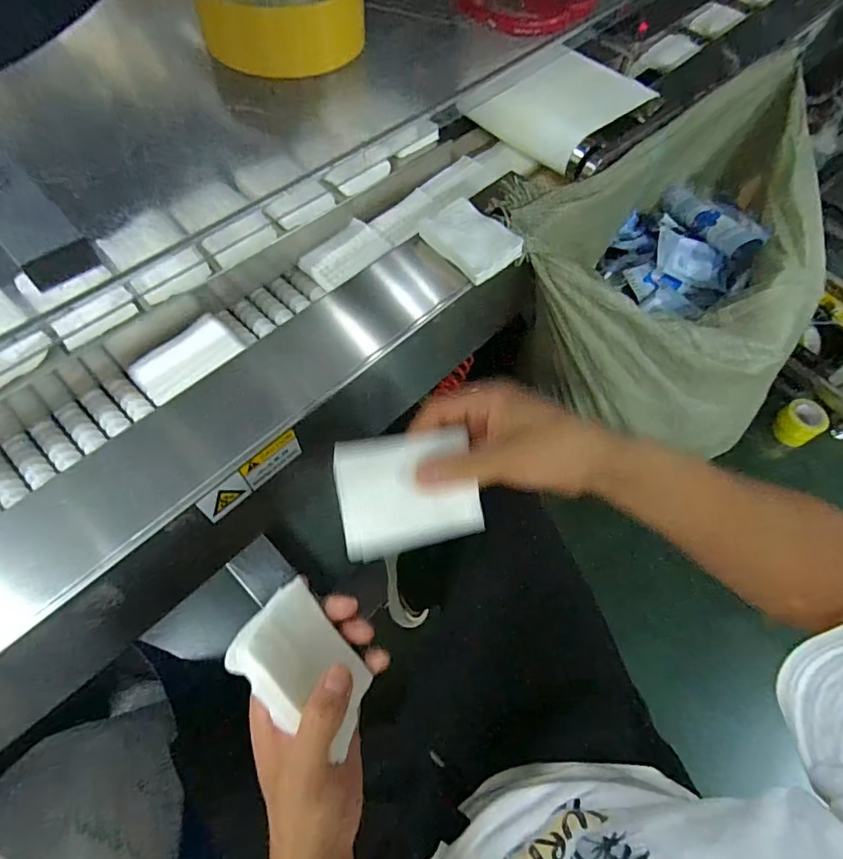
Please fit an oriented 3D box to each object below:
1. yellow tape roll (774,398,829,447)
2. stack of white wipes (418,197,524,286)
[{"bbox_3d":[1.149,-0.021,1.508,0.114,0.107,0.114,2,61,-3],"label":"yellow tape roll"},{"bbox_3d":[0.052,-0.213,0.556,0.078,0.022,0.101,-39,71,-22],"label":"stack of white wipes"}]

